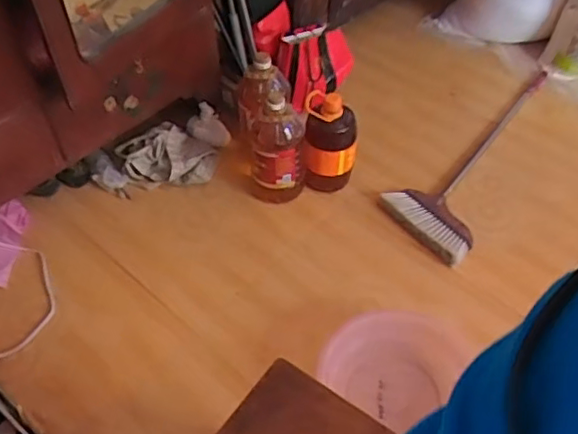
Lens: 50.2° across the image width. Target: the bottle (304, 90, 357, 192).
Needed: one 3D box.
[{"bbox_3d":[0.121,-0.214,1.819,0.153,0.316,0.168,6,50,5],"label":"bottle"}]

